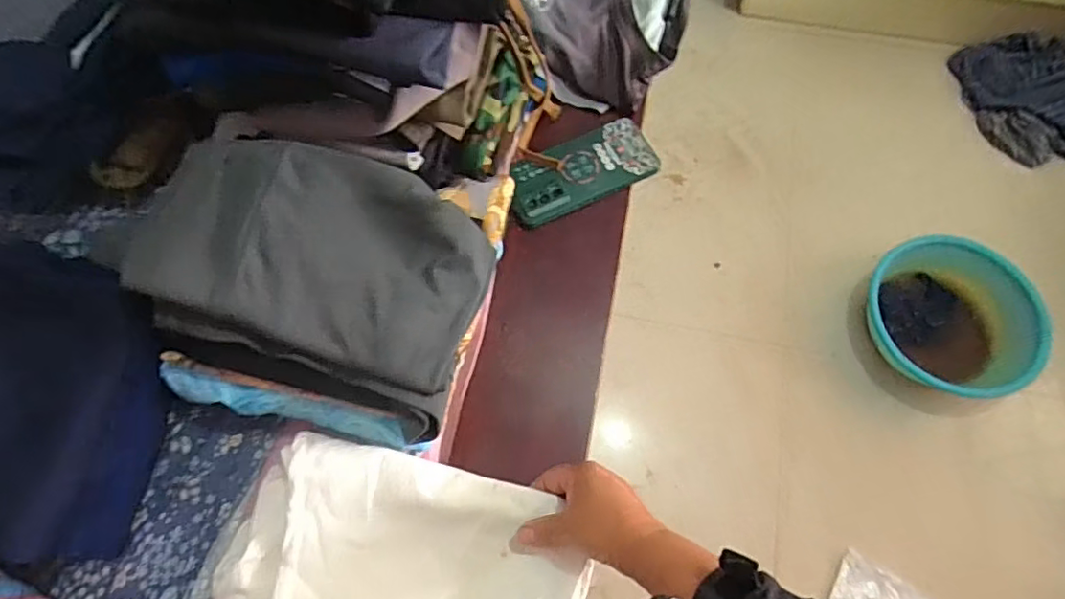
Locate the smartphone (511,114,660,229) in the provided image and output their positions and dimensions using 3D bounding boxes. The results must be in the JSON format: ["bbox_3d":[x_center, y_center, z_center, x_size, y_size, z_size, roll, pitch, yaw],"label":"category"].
[{"bbox_3d":[0.052,-0.138,0.615,0.162,0.017,0.076,-24,69,-9],"label":"smartphone"}]

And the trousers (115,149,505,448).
[{"bbox_3d":[-0.170,-0.028,0.461,0.261,0.075,0.173,19,70,7],"label":"trousers"}]

